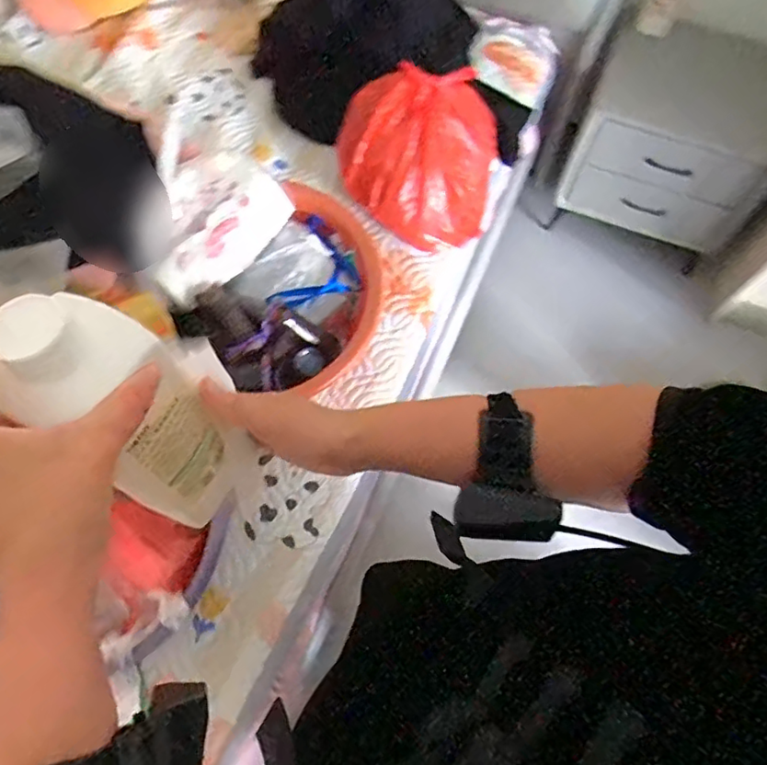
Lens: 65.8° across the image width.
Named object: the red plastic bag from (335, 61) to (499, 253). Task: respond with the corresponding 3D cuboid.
[{"bbox_3d":[0.064,-0.435,1.140,0.320,0.239,0.276,6,66,1],"label":"red plastic bag"}]

